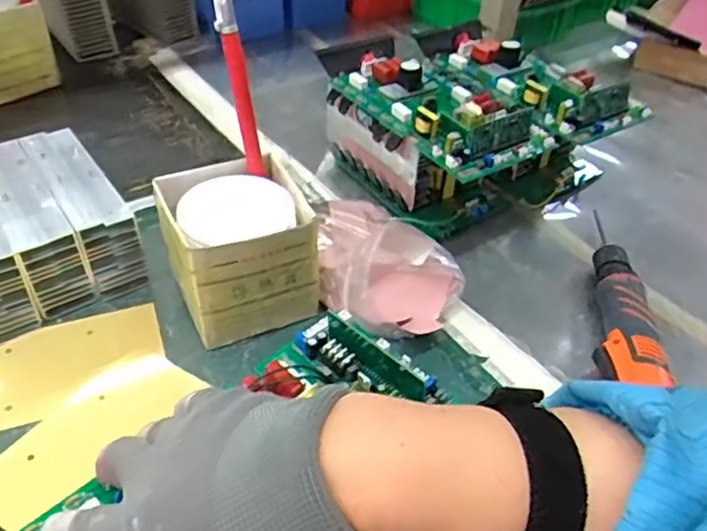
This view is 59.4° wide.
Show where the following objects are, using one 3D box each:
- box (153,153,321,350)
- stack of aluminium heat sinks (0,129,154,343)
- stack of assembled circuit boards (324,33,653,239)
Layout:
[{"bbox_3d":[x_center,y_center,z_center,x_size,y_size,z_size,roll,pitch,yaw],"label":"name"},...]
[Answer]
[{"bbox_3d":[-0.099,-0.017,0.532,0.111,0.103,0.110,-15,45,-19],"label":"box"},{"bbox_3d":[-0.294,-0.035,0.568,0.141,0.085,0.172,-25,49,-27],"label":"stack of aluminium heat sinks"},{"bbox_3d":[0.139,-0.154,0.695,0.261,0.120,0.217,-19,47,-22],"label":"stack of assembled circuit boards"}]

